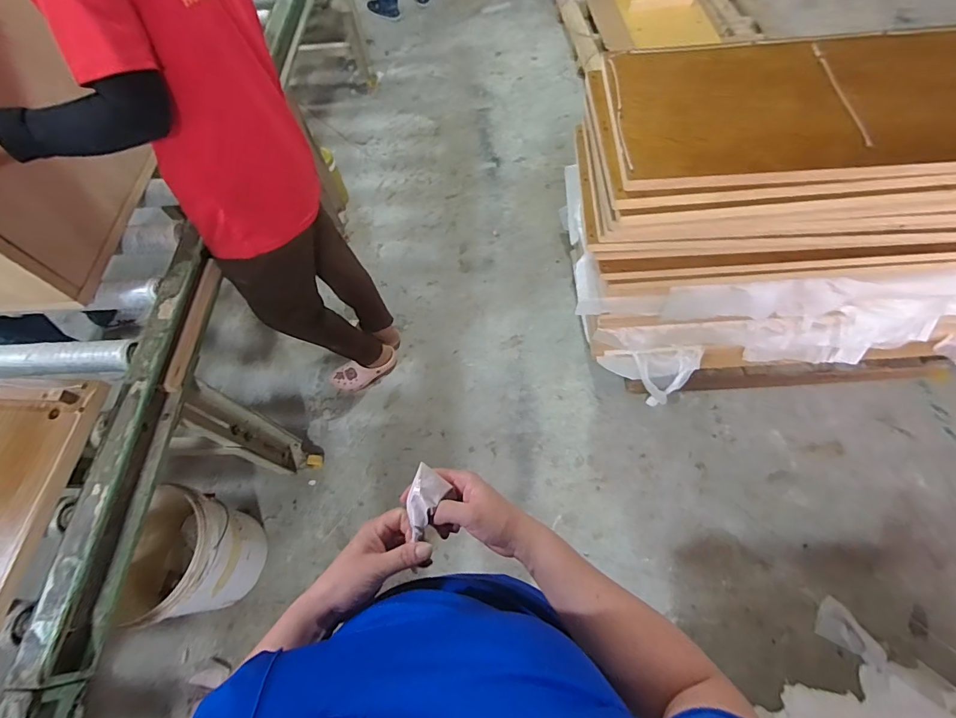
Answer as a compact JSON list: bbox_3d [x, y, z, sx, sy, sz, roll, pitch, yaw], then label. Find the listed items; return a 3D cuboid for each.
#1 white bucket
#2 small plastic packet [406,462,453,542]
[{"bbox_3d":[-0.761,0.514,1.164,0.293,0.371,0.294,-1,64,3],"label":"white bucket"},{"bbox_3d":[-0.055,0.142,0.442,0.034,0.019,0.064,18,66,12],"label":"small plastic packet"}]

